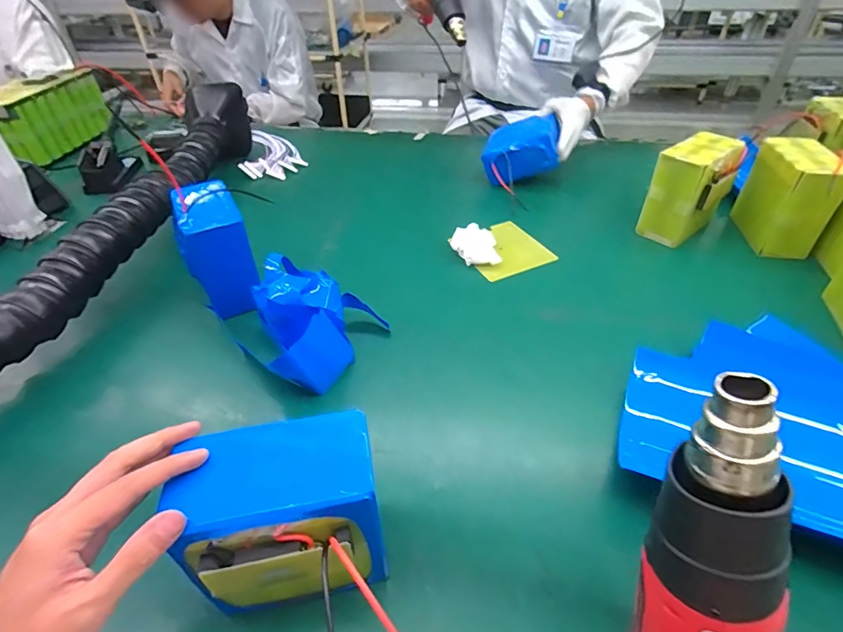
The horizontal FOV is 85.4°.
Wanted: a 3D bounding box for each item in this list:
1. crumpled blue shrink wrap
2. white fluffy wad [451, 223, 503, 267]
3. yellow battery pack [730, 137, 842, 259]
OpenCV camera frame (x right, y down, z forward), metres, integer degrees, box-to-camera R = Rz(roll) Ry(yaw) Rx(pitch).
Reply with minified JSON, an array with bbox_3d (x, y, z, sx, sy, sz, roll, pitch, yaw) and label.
[{"bbox_3d":[-0.139,0.019,0.539,0.131,0.131,0.124,11,42,14],"label":"crumpled blue shrink wrap"},{"bbox_3d":[0.088,-0.119,0.763,0.076,0.037,0.078,-5,41,-3],"label":"white fluffy wad"},{"bbox_3d":[0.592,-0.185,0.748,0.085,0.162,0.143,5,41,8],"label":"yellow battery pack"}]

